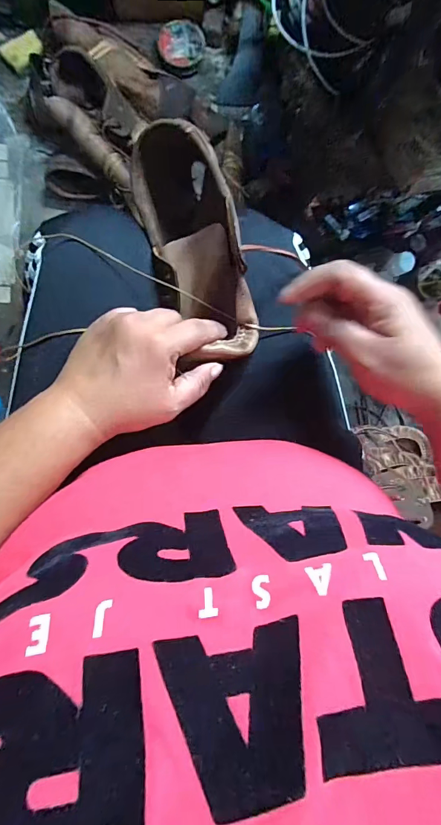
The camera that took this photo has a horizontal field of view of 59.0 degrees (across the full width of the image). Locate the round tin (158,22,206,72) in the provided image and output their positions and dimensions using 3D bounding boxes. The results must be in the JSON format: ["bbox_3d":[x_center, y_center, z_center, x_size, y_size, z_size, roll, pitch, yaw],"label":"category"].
[{"bbox_3d":[-0.075,-0.715,0.760,0.087,0.020,0.080,0,89,-9],"label":"round tin"}]

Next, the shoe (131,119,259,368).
[{"bbox_3d":[-0.024,-0.144,0.339,0.075,0.066,0.208,-19,83,-9],"label":"shoe"}]

